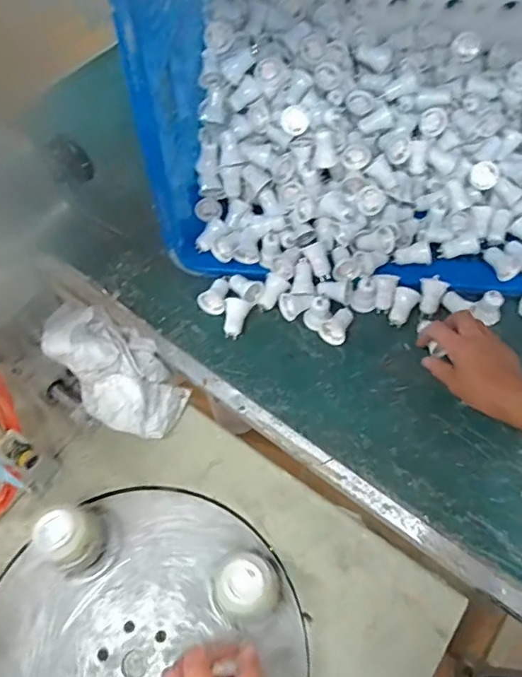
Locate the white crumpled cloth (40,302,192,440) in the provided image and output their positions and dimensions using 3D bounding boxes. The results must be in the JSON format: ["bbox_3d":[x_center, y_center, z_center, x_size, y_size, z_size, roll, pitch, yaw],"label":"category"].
[{"bbox_3d":[-0.172,0.033,0.621,0.103,0.130,0.172,-40,68,-18],"label":"white crumpled cloth"}]

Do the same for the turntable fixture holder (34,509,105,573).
[{"bbox_3d":[-0.195,0.211,0.546,0.059,0.096,0.050,-29,65,-14],"label":"turntable fixture holder"}]

